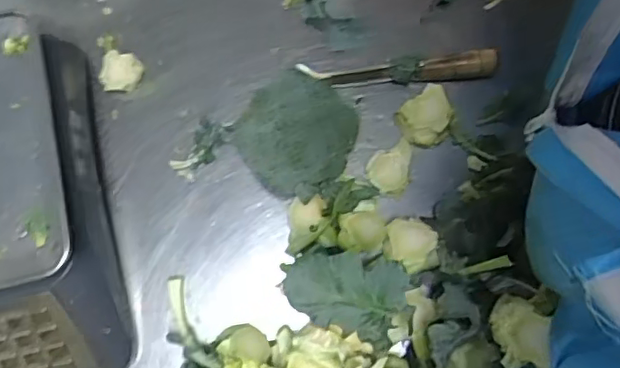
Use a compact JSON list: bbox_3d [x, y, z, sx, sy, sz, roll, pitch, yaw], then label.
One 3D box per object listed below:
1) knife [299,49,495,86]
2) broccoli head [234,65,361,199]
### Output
[{"bbox_3d":[0.090,-0.120,0.610,0.199,0.031,0.026,-1,79,0],"label":"knife"},{"bbox_3d":[-0.017,-0.051,0.570,0.106,0.090,0.112,0,79,0],"label":"broccoli head"}]

